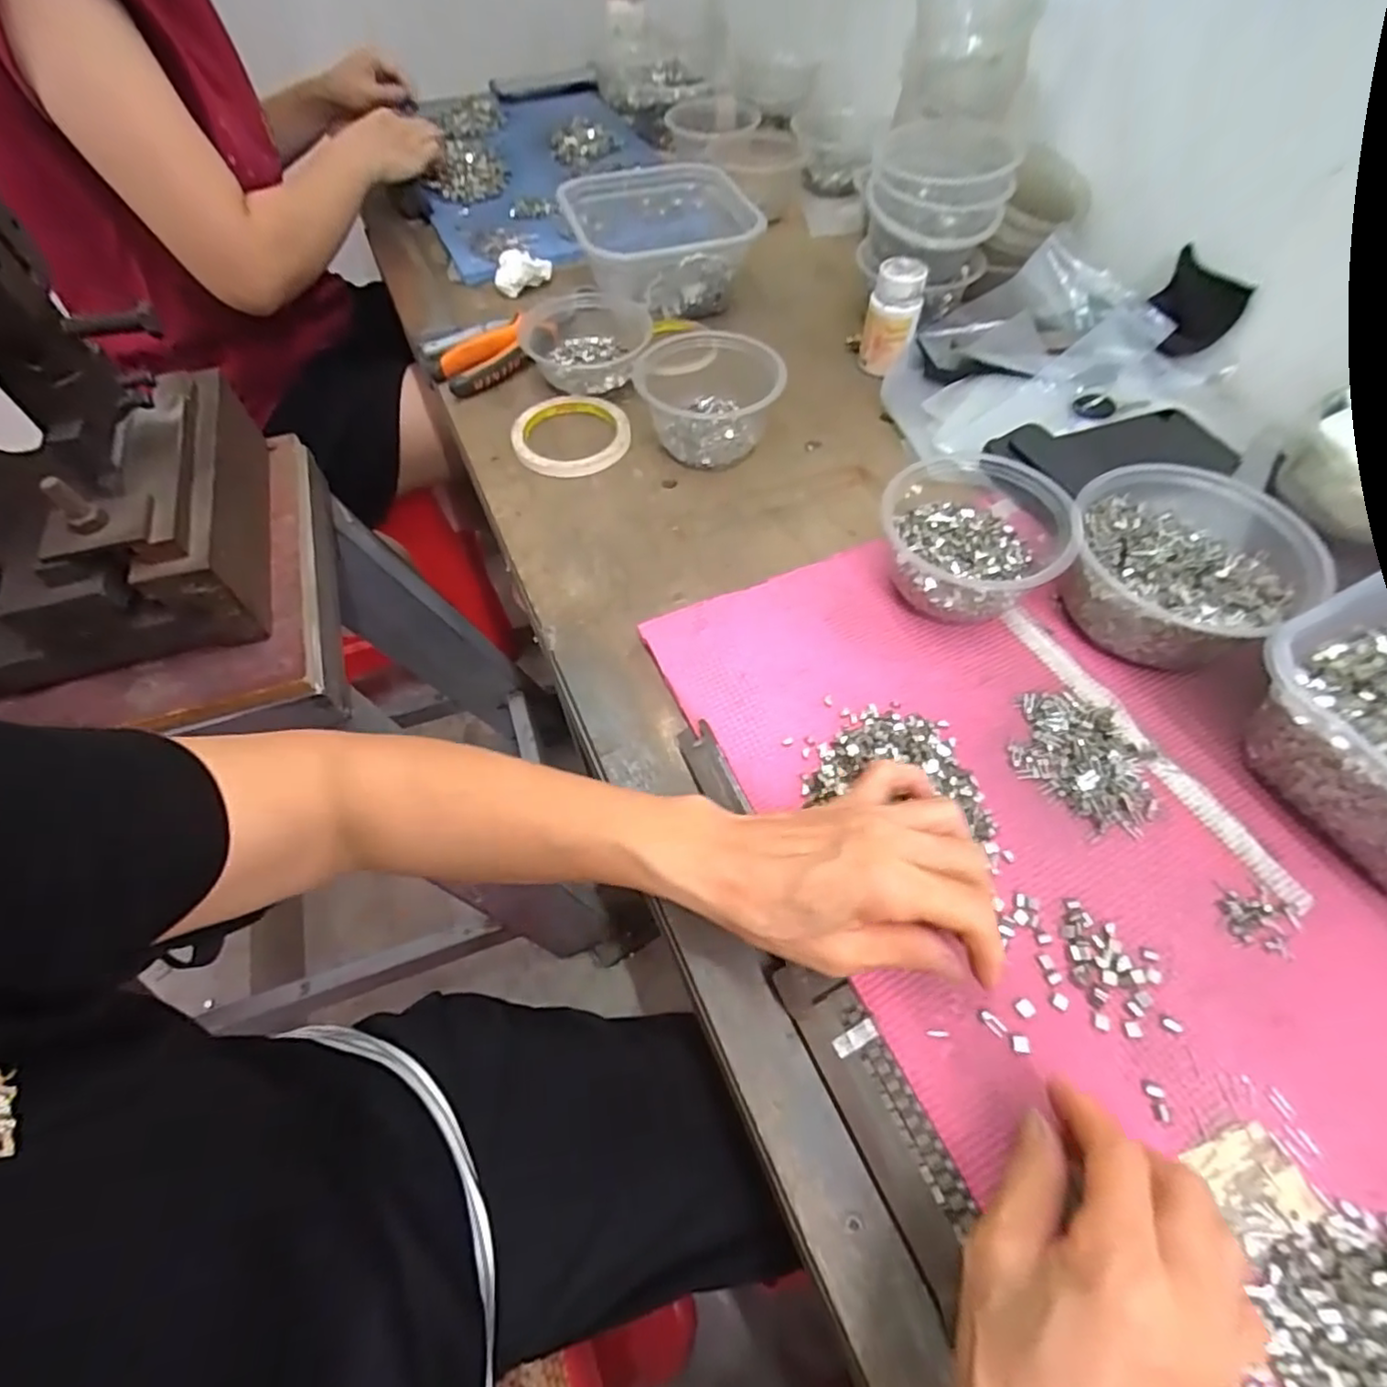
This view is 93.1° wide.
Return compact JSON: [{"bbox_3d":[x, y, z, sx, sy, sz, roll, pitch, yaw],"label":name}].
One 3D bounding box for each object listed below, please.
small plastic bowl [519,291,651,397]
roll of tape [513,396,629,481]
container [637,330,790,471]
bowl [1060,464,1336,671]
[{"bbox_3d":[-0.099,-0.317,0.598,0.114,0.044,0.105,0,58,0],"label":"small plastic bowl"},{"bbox_3d":[-0.103,-0.220,0.558,0.097,0.012,0.094,0,58,0],"label":"roll of tape"},{"bbox_3d":[0.012,-0.250,0.548,0.105,0.059,0.132,-11,58,-7],"label":"container"},{"bbox_3d":[0.302,-0.078,0.410,0.125,0.070,0.128,0,58,0],"label":"bowl"}]

